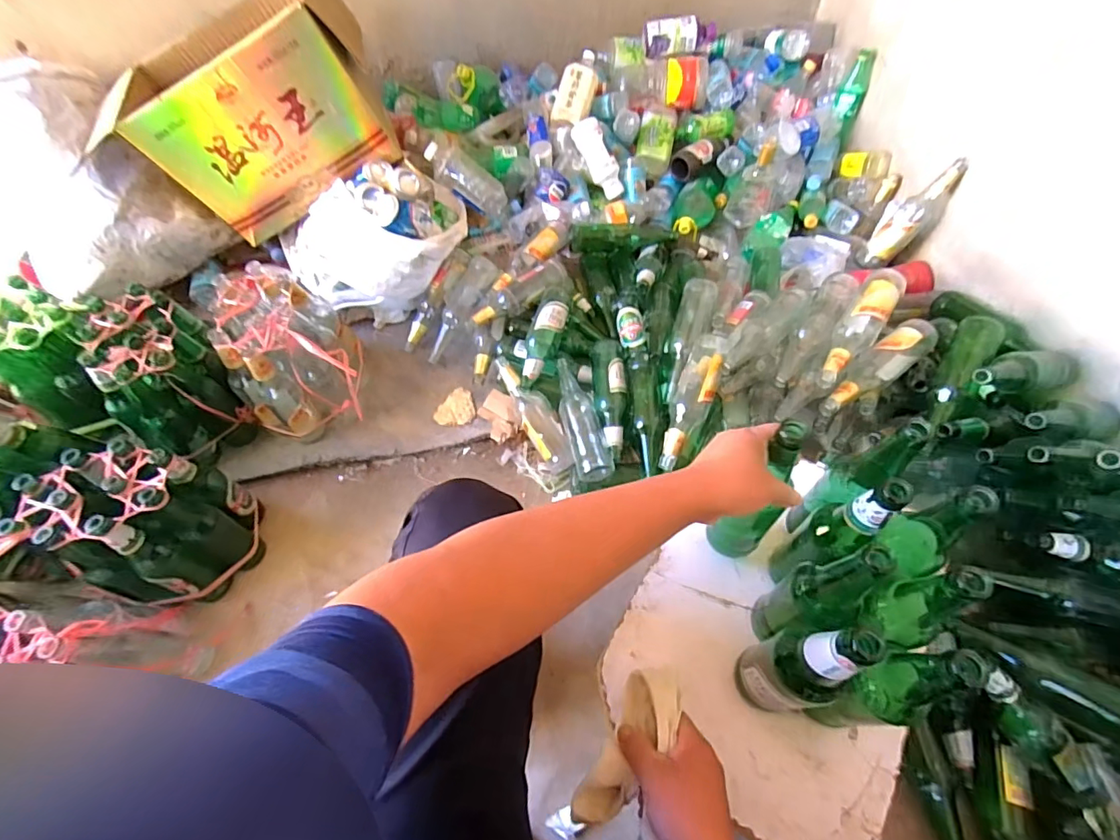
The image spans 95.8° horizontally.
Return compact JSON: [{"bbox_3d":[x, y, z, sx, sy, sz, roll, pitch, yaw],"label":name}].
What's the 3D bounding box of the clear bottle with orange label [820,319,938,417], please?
[{"bbox_3d":[0.566,-0.095,0.898,0.258,0.063,0.068,-32,64,-18],"label":"clear bottle with orange label"}]

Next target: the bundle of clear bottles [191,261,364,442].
[{"bbox_3d":[-0.516,-0.130,0.980,0.203,0.219,0.249,-12,60,-8],"label":"bundle of clear bottles"}]

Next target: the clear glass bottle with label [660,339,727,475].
[{"bbox_3d":[0.244,-0.046,0.926,0.071,0.073,0.260,21,74,12],"label":"clear glass bottle with label"}]

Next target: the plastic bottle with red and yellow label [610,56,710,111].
[{"bbox_3d":[0.256,-0.882,1.302,0.248,0.089,0.105,11,59,6],"label":"plastic bottle with red and yellow label"}]

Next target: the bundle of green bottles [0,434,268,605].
[{"bbox_3d":[-0.681,0.172,0.819,0.269,0.238,0.214,-11,60,-7],"label":"bundle of green bottles"}]

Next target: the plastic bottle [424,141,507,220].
[{"bbox_3d":[-0.220,-0.564,1.188,0.207,0.066,0.065,31,53,-31],"label":"plastic bottle"}]

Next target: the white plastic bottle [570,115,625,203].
[{"bbox_3d":[0.100,-0.647,1.257,0.057,0.054,0.190,-37,106,-20],"label":"white plastic bottle"}]

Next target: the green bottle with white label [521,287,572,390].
[{"bbox_3d":[-0.031,-0.167,1.057,0.070,0.070,0.254,12,59,6],"label":"green bottle with white label"}]

